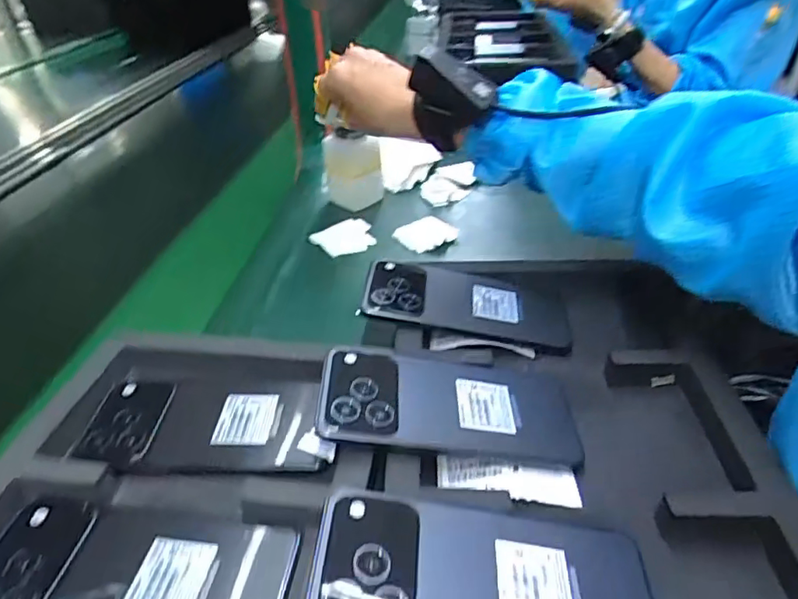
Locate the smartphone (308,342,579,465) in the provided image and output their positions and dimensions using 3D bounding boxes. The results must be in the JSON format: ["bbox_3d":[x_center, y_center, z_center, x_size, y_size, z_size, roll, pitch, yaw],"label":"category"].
[{"bbox_3d":[0.033,0.065,0.355,0.162,0.009,0.080,8,34,-10],"label":"smartphone"}]

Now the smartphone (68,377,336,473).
[{"bbox_3d":[-0.124,0.079,0.365,0.165,0.011,0.076,2,35,7],"label":"smartphone"}]

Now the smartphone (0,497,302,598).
[{"bbox_3d":[-0.135,0.139,0.282,0.157,0.013,0.075,3,35,8],"label":"smartphone"}]

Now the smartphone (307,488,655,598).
[{"bbox_3d":[0.042,0.133,0.263,0.162,0.007,0.076,10,35,-4],"label":"smartphone"}]

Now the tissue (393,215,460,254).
[{"bbox_3d":[0.033,-0.072,0.604,0.061,0.011,0.054,-25,40,-28],"label":"tissue"}]

